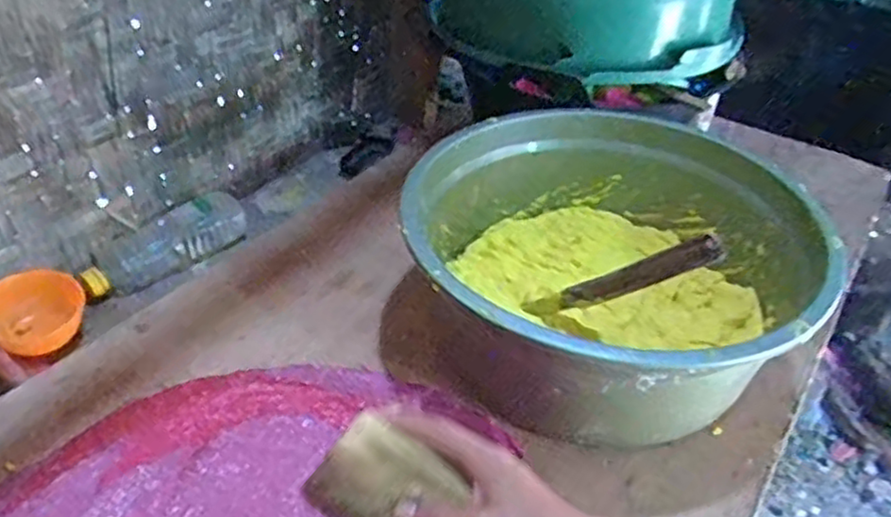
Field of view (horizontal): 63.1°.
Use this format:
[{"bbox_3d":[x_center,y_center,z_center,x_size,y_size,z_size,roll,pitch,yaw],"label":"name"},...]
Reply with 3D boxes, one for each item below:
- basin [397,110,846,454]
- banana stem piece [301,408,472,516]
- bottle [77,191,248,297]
[{"bbox_3d":[0.168,0.013,0.781,0.379,0.185,0.410,2,38,-2],"label":"basin"},{"bbox_3d":[-0.031,0.153,0.470,0.098,0.052,0.064,22,42,21],"label":"banana stem piece"},{"bbox_3d":[-0.382,-0.024,0.976,0.079,0.063,0.225,29,45,29],"label":"bottle"}]

